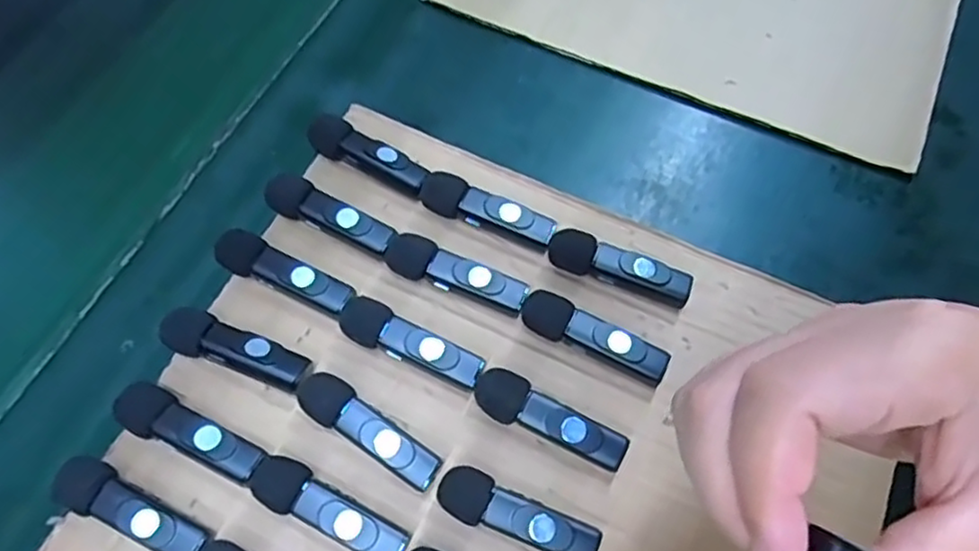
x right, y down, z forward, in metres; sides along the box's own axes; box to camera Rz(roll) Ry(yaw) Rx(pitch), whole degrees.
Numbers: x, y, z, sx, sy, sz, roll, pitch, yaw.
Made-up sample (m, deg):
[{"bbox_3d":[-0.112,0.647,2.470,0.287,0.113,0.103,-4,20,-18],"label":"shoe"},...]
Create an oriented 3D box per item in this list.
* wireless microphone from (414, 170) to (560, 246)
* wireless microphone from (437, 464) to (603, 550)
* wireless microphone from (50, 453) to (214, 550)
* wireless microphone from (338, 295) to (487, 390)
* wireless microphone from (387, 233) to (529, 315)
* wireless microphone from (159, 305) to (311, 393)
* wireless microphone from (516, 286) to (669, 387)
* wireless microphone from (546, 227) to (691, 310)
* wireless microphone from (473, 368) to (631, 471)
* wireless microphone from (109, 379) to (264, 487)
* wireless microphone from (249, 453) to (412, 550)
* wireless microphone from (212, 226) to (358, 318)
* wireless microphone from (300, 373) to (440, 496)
[{"bbox_3d":[-0.001,-0.030,0.323,0.065,0.018,0.018,20,65,12],"label":"wireless microphone"},{"bbox_3d":[0.011,0.095,0.267,0.063,0.016,0.019,22,66,13],"label":"wireless microphone"},{"bbox_3d":[-0.137,0.091,0.266,0.063,0.016,0.018,23,66,13],"label":"wireless microphone"},{"bbox_3d":[-0.034,0.030,0.295,0.064,0.018,0.019,24,66,14],"label":"wireless microphone"},{"bbox_3d":[-0.015,0.000,0.309,0.064,0.017,0.018,21,66,12],"label":"wireless microphone"},{"bbox_3d":[-0.108,0.032,0.292,0.065,0.018,0.019,21,66,12],"label":"wireless microphone"},{"bbox_3d":[0.044,0.028,0.298,0.065,0.015,0.018,26,67,14],"label":"wireless microphone"},{"bbox_3d":[0.058,-0.002,0.312,0.064,0.016,0.017,18,65,11],"label":"wireless microphone"},{"bbox_3d":[0.024,0.059,0.283,0.065,0.016,0.019,25,67,11],"label":"wireless microphone"},{"bbox_3d":[-0.121,0.064,0.277,0.065,0.016,0.019,26,67,15],"label":"wireless microphone"},{"bbox_3d":[-0.061,0.091,0.267,0.065,0.017,0.019,22,66,13],"label":"wireless microphone"},{"bbox_3d":[-0.091,0.000,0.308,0.064,0.018,0.018,21,66,12],"label":"wireless microphone"},{"bbox_3d":[-0.049,0.063,0.280,0.064,0.018,0.018,29,68,13],"label":"wireless microphone"}]

